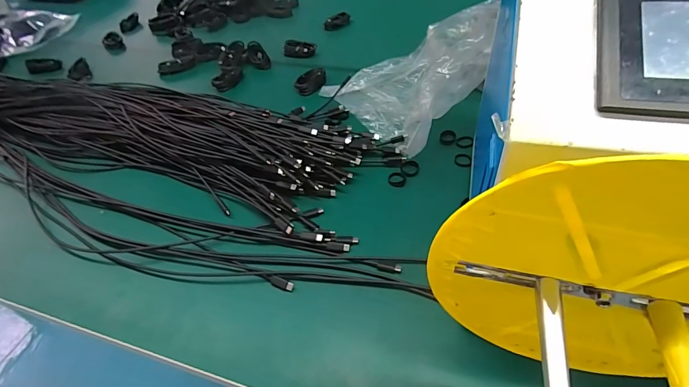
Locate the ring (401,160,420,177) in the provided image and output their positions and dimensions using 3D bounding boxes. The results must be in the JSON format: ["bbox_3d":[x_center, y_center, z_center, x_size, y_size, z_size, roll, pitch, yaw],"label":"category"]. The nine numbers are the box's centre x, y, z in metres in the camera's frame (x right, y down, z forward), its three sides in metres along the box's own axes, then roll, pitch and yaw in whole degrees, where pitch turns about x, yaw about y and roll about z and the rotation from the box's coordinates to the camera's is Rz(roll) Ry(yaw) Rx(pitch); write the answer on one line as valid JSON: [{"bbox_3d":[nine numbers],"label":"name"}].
[{"bbox_3d":[0.096,-0.036,0.549,0.028,0.007,0.028,-3,45,3],"label":"ring"}]

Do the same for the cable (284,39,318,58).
[{"bbox_3d":[-0.099,-0.322,0.845,0.066,0.033,0.037,3,46,9],"label":"cable"}]

